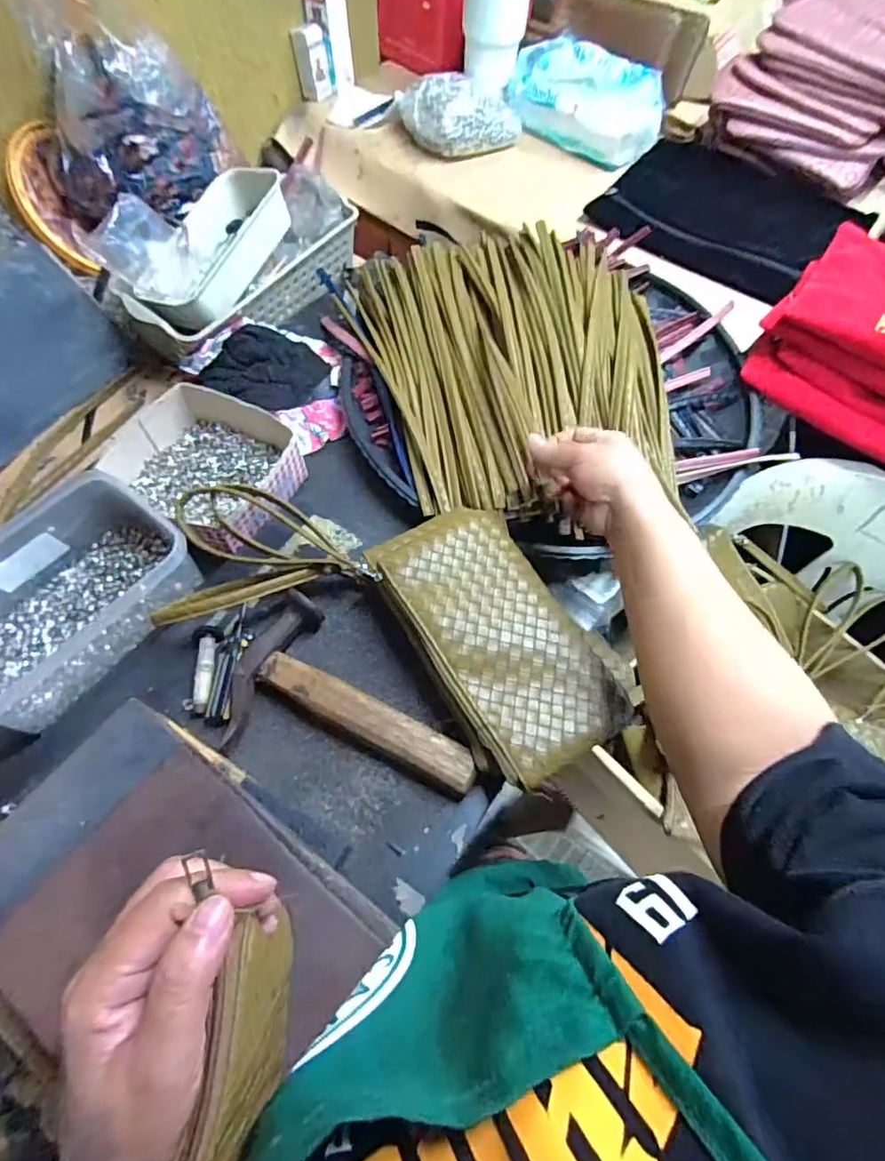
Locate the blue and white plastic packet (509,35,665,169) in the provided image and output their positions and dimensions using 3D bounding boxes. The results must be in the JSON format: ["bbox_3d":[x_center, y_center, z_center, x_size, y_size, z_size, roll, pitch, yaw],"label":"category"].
[{"bbox_3d":[0.200,-0.688,0.807,0.223,0.110,0.090,35,67,15],"label":"blue and white plastic packet"}]

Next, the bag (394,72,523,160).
[{"bbox_3d":[0.025,-0.669,0.812,0.162,0.079,0.106,-23,66,-13],"label":"bag"}]

